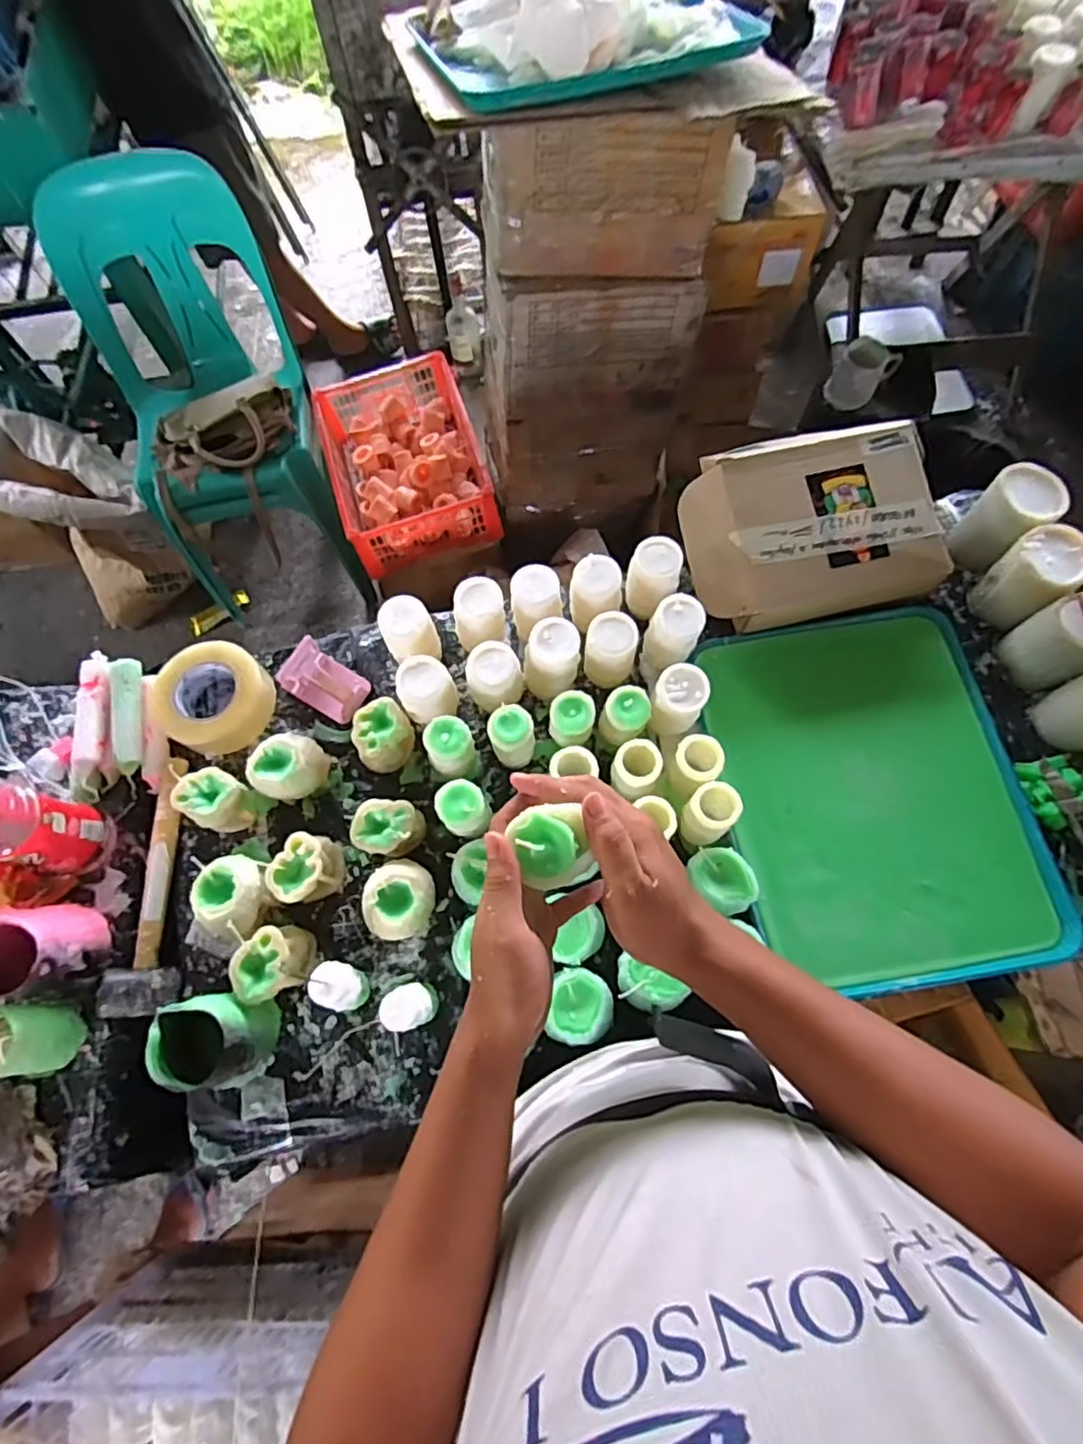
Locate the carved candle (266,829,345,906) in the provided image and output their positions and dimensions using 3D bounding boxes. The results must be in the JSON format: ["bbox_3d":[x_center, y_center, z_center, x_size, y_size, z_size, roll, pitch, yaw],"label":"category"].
[{"bbox_3d":[-0.260,0.165,0.725,0.053,0.075,0.073,28,74,11],"label":"carved candle"}]

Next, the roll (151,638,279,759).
[{"bbox_3d":[-0.414,-0.032,0.812,0.140,0.045,0.132,-1,70,2],"label":"roll"}]

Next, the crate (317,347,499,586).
[{"bbox_3d":[-0.295,-0.568,1.399,0.313,0.124,0.453,-19,71,-5],"label":"crate"}]

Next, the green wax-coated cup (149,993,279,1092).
[{"bbox_3d":[-0.326,0.323,0.654,0.084,0.108,0.091,-1,70,2],"label":"green wax-coated cup"}]

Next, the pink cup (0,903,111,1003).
[{"bbox_3d":[-0.528,0.239,0.683,0.081,0.103,0.088,-1,70,2],"label":"pink cup"}]

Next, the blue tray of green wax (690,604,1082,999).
[{"bbox_3d":[0.394,0.076,0.772,0.331,0.031,0.435,-9,73,-2],"label":"blue tray of green wax"}]

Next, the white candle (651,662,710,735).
[{"bbox_3d":[0.161,-0.025,0.762,0.057,0.094,0.054,-1,70,2],"label":"white candle"}]

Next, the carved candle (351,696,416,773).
[{"bbox_3d":[-0.186,0.018,0.781,0.064,0.080,0.068,-1,70,2],"label":"carved candle"}]

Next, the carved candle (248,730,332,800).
[{"bbox_3d":[-0.295,0.056,0.763,0.076,0.072,0.074,5,71,4],"label":"carved candle"}]

